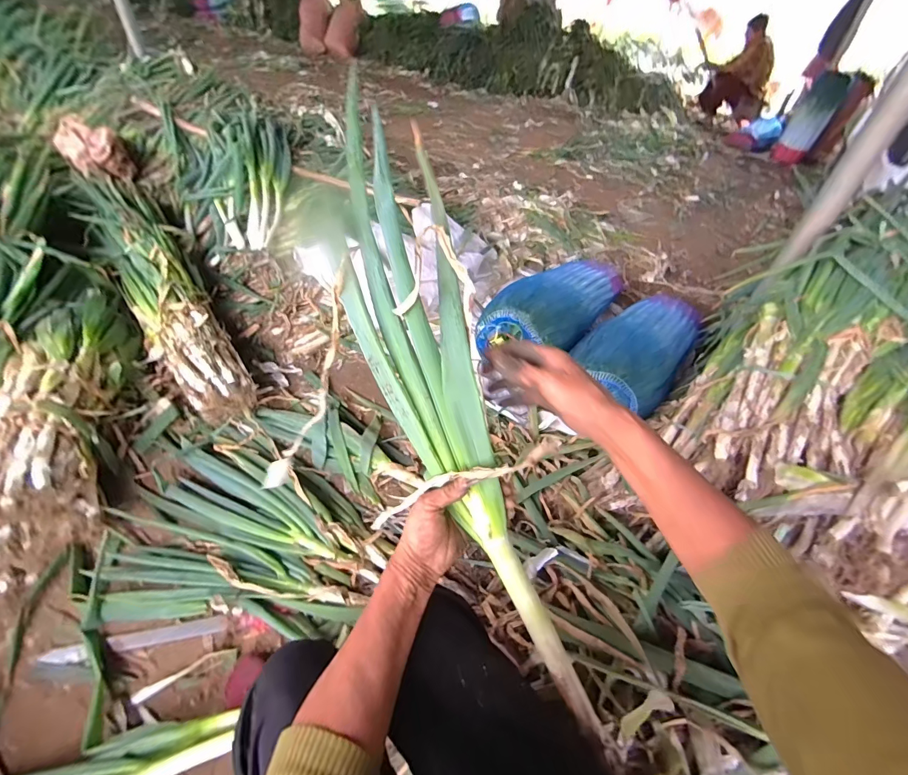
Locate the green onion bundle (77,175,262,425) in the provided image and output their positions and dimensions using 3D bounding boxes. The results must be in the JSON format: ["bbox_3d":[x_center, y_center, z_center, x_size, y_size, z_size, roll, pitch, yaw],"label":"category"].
[{"bbox_3d":[-0.854,-0.304,1.173,0.196,0.131,0.949,-28,75,-30],"label":"green onion bundle"}]

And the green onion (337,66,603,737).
[{"bbox_3d":[0.008,0.045,0.421,0.120,0.092,0.692,-19,89,-24],"label":"green onion"}]

